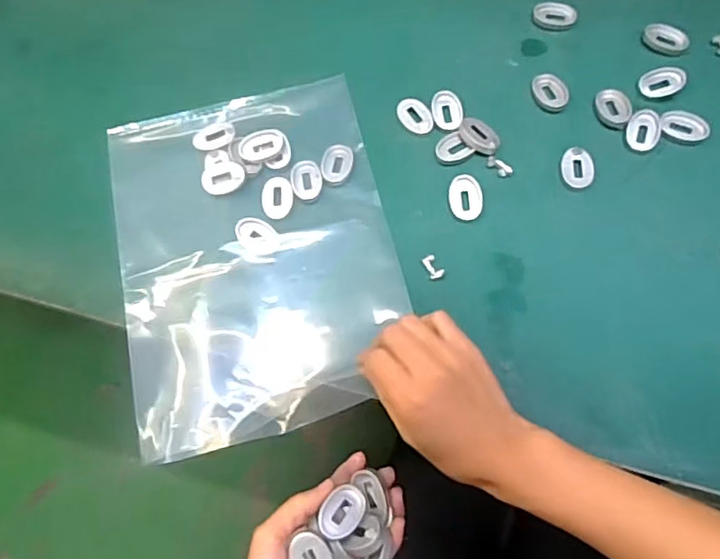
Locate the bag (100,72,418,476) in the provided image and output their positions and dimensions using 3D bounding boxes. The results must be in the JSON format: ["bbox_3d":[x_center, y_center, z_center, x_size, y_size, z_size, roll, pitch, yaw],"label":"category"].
[{"bbox_3d":[-0.086,-0.026,0.480,0.214,0.018,0.293,-13,67,-5],"label":"bag"}]

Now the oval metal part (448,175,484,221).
[{"bbox_3d":[0.087,-0.067,0.483,0.027,0.007,0.037,-8,71,1],"label":"oval metal part"}]

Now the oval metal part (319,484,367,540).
[{"bbox_3d":[-0.011,0.155,0.394,0.025,0.007,0.038,31,54,2],"label":"oval metal part"}]

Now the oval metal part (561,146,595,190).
[{"bbox_3d":[0.181,-0.093,0.489,0.026,0.004,0.037,-2,71,3],"label":"oval metal part"}]

